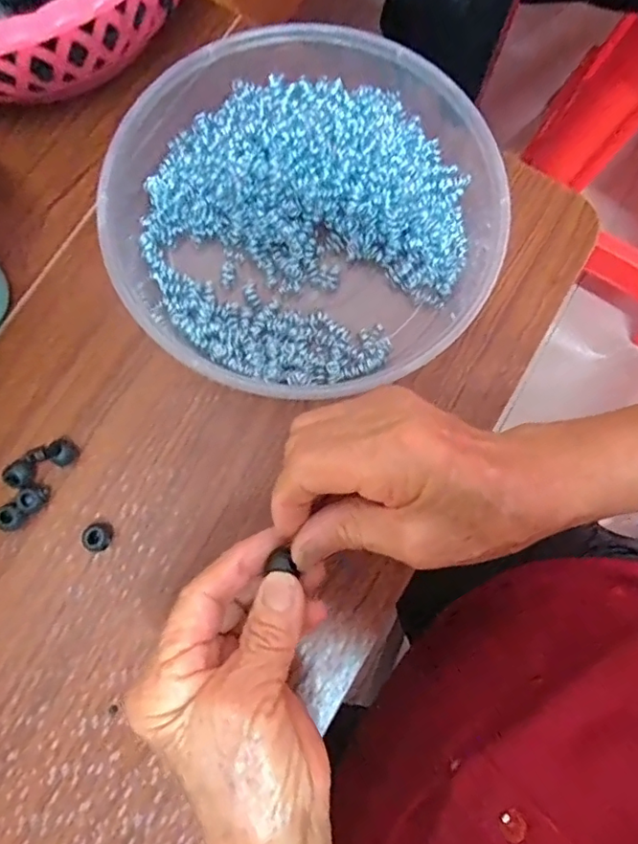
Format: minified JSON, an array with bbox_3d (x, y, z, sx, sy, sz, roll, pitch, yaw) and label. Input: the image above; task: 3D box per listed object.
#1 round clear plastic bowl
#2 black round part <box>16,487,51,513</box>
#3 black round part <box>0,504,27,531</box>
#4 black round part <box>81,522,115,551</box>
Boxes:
[{"bbox_3d":[-0.011,-0.123,0.329,0.218,0.048,0.223,0,79,-1],"label":"round clear plastic bowl"},{"bbox_3d":[-0.161,0.044,0.307,0.013,0.012,0.013,0,79,-1],"label":"black round part"},{"bbox_3d":[-0.172,0.053,0.304,0.015,0.009,0.015,0,79,-1],"label":"black round part"},{"bbox_3d":[-0.123,0.064,0.304,0.012,0.017,0.016,-7,79,-2],"label":"black round part"}]

